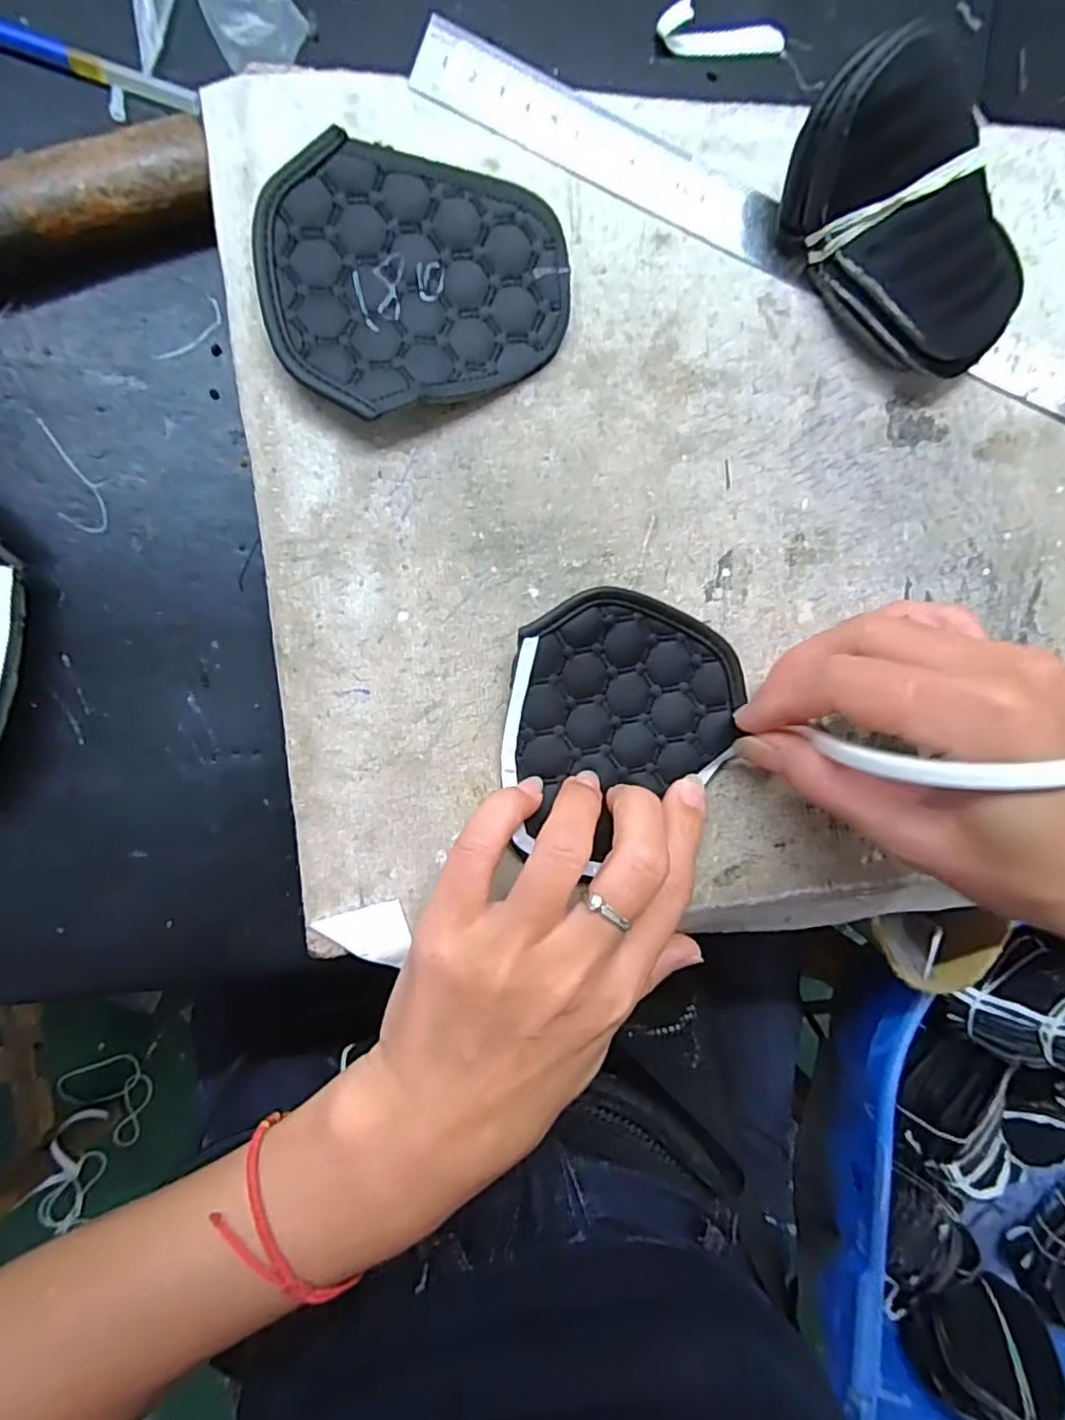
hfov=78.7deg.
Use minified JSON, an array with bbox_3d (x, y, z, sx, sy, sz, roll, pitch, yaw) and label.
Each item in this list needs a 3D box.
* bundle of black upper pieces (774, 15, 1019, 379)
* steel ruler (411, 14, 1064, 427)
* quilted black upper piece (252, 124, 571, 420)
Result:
[{"bbox_3d":[0.137,-0.172,0.233,0.104,0.055,0.062,45,84,-8],"label":"bundle of black upper pieces"},{"bbox_3d":[0.113,-0.170,0.248,0.321,0.004,0.030,19,88,-10],"label":"steel ruler"},{"bbox_3d":[-0.039,-0.144,0.220,0.098,0.020,0.084,-22,89,-10],"label":"quilted black upper piece"}]

